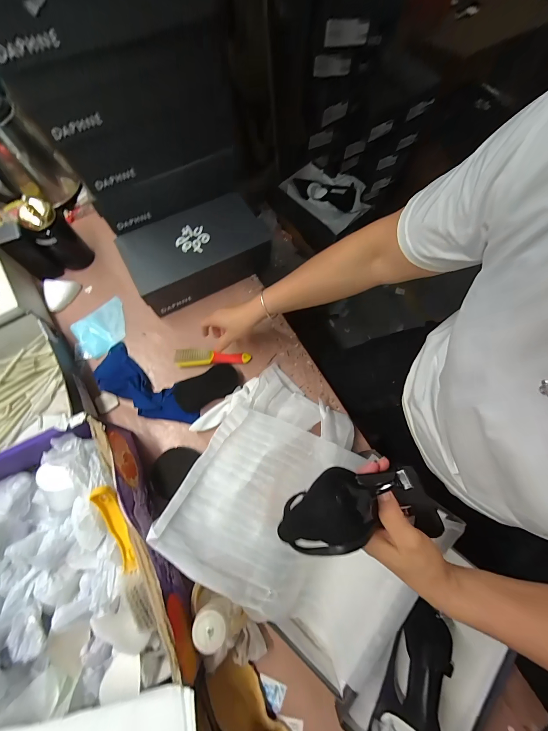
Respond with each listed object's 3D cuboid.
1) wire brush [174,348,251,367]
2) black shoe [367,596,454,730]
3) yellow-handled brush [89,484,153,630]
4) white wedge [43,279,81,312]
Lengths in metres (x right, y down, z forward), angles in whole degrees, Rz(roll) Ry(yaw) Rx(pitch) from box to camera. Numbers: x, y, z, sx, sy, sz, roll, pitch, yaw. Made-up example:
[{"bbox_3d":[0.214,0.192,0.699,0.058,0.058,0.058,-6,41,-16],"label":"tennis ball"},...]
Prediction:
[{"bbox_3d":[-0.132,-0.019,0.632,0.155,0.020,0.036,-4,70,-2],"label":"wire brush"},{"bbox_3d":[0.192,0.480,0.419,0.063,0.083,0.238,34,73,11],"label":"black shoe"},{"bbox_3d":[-0.208,0.271,0.411,0.028,0.041,0.219,-16,93,-7],"label":"yellow-handled brush"},{"bbox_3d":[-0.492,-0.160,0.677,0.079,0.032,0.068,2,70,0],"label":"white wedge"}]

